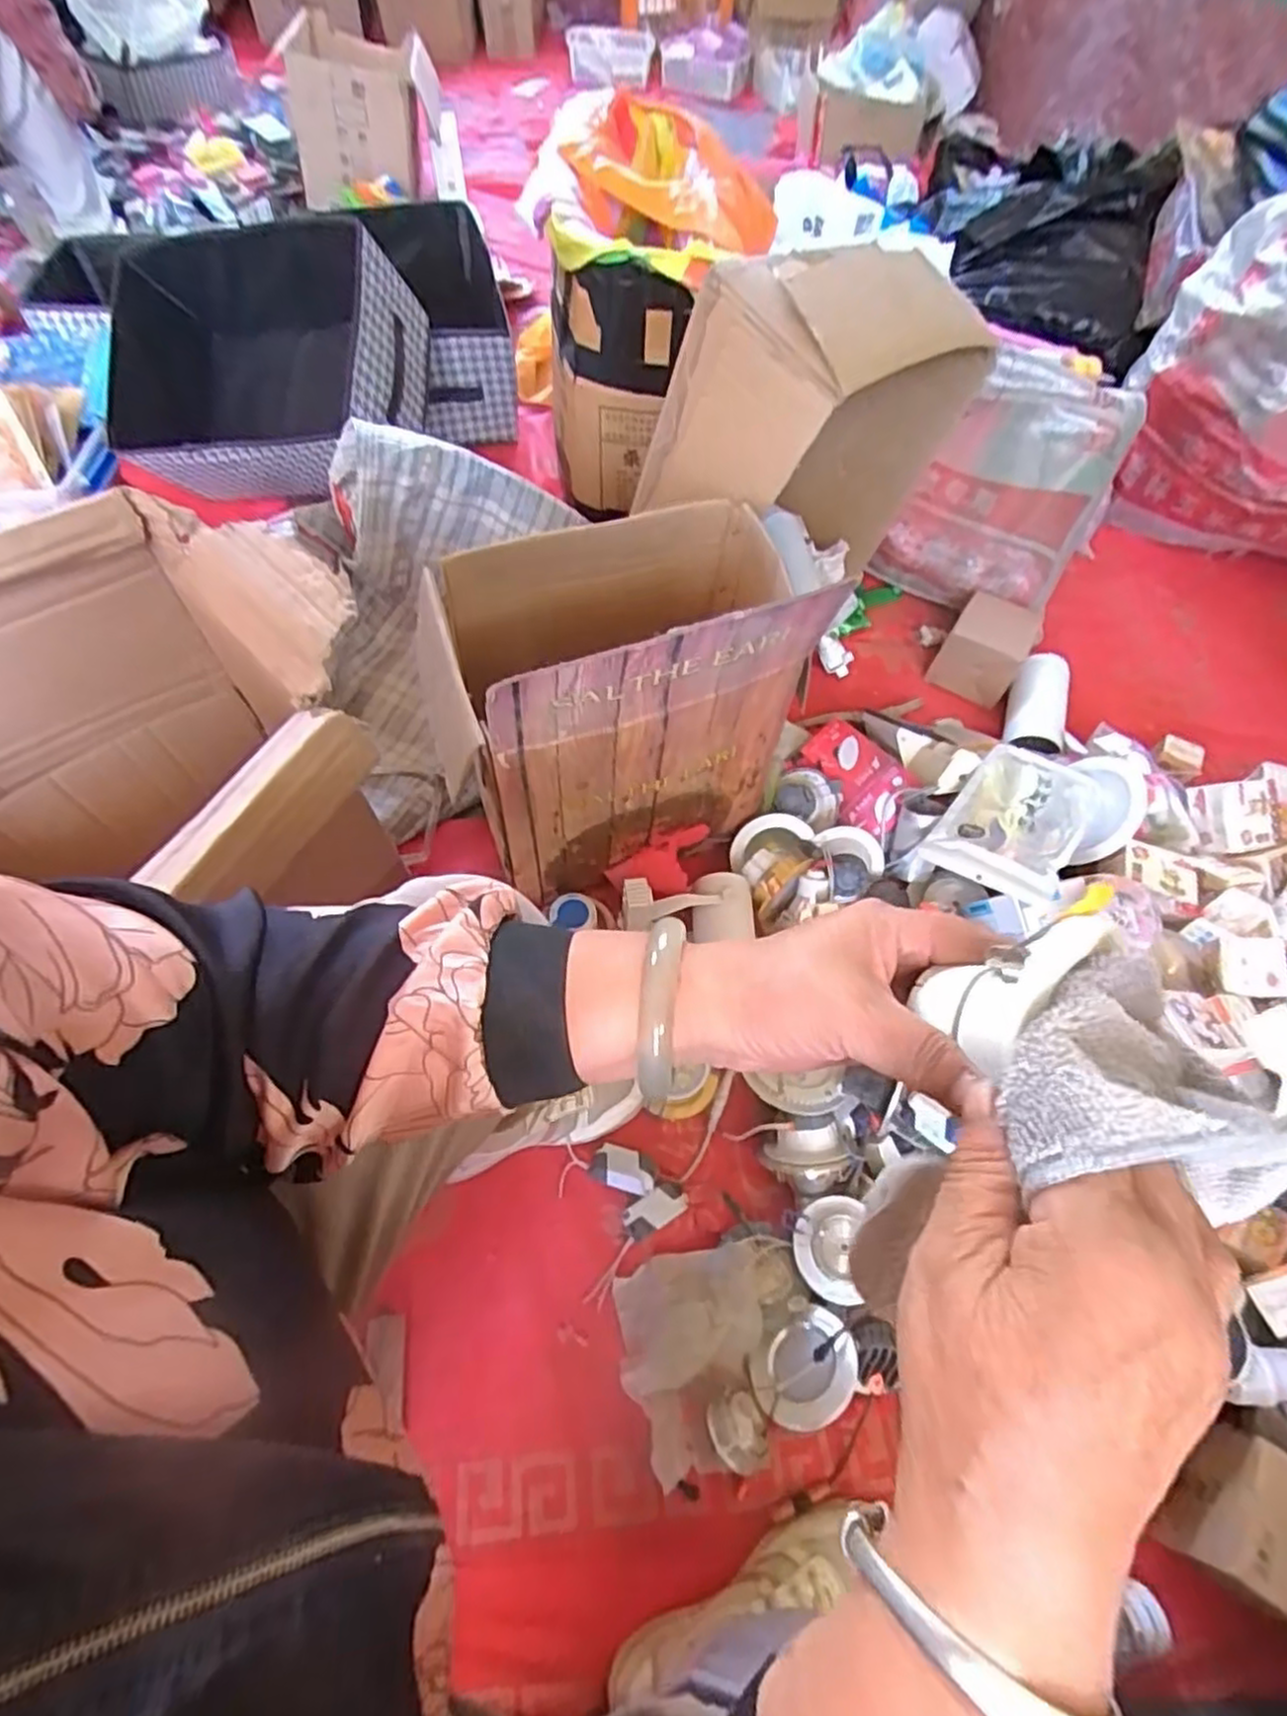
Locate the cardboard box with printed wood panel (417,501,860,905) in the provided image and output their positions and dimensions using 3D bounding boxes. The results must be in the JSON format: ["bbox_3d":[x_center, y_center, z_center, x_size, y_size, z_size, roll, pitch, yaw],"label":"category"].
[{"bbox_3d":[-0.021,-0.176,0.731,0.371,0.353,0.267,-19,63,-14],"label":"cardboard box with printed wood panel"}]

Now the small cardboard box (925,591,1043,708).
[{"bbox_3d":[0.500,-0.310,1.074,0.111,0.089,0.108,29,62,13],"label":"small cardboard box"}]

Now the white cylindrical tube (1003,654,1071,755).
[{"bbox_3d":[0.543,-0.205,1.020,0.070,0.060,0.153,12,75,4],"label":"white cylindrical tube"}]

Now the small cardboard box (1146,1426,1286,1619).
[{"bbox_3d":[0.490,0.533,0.591,0.087,0.079,0.104,31,63,14],"label":"small cardboard box"}]

